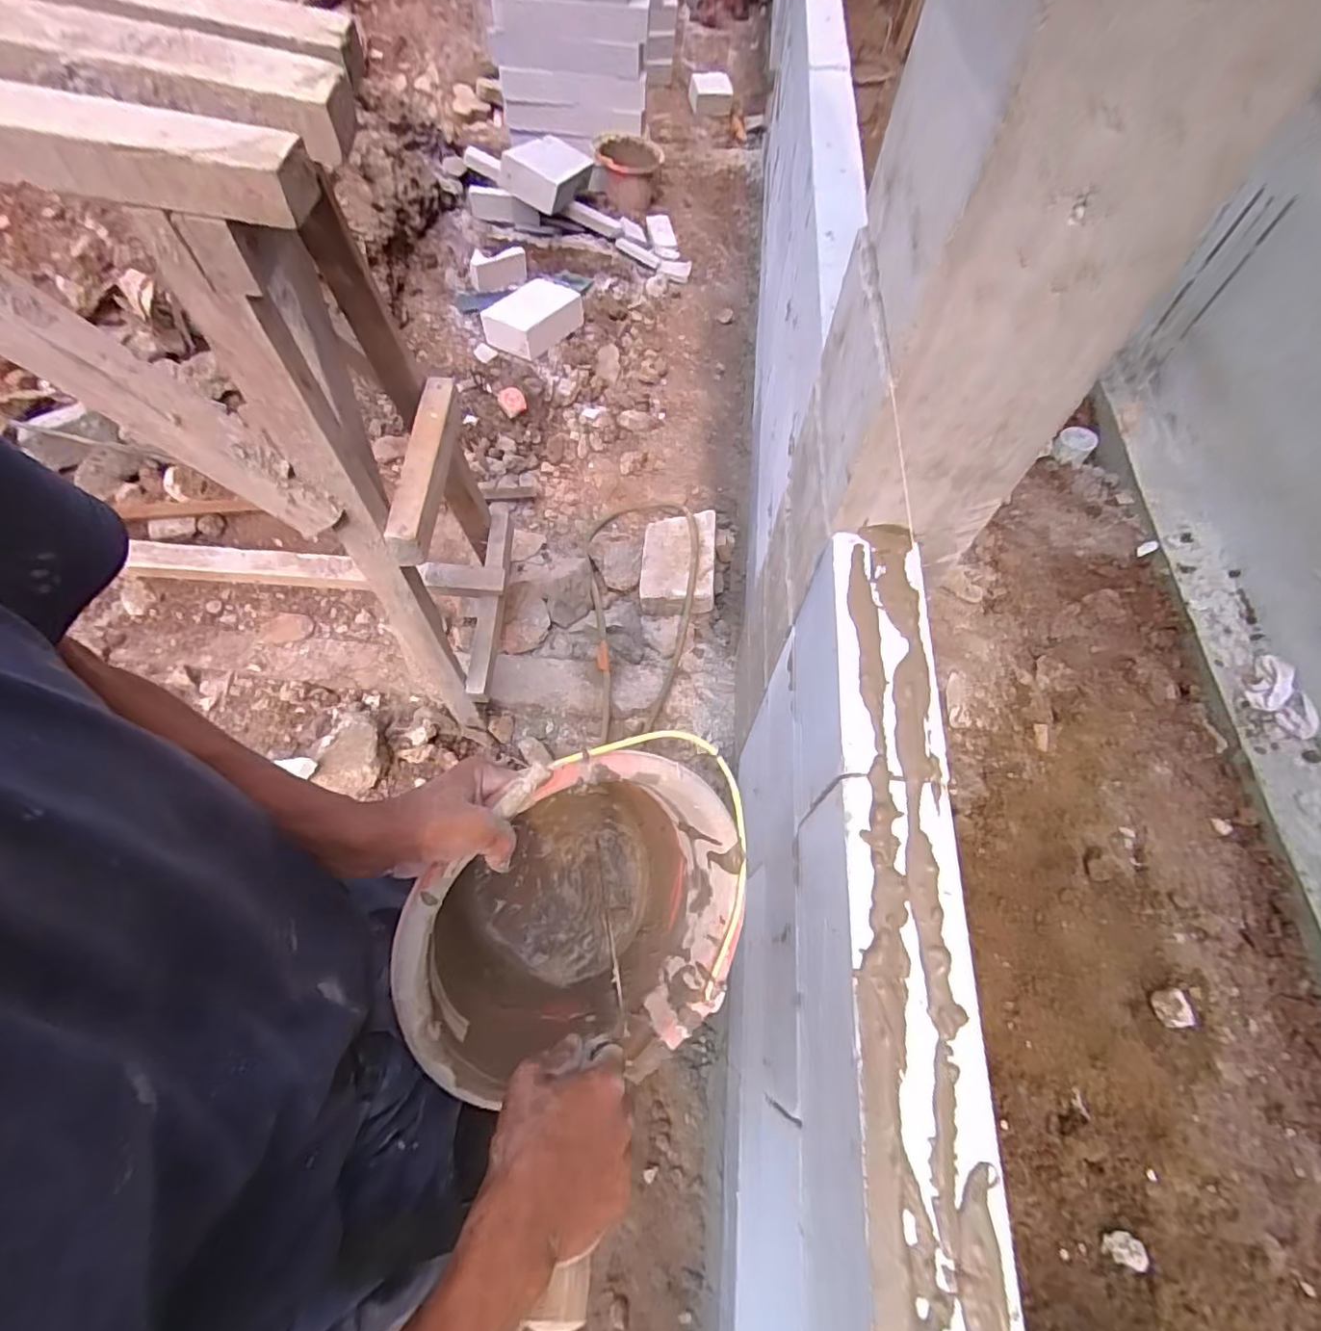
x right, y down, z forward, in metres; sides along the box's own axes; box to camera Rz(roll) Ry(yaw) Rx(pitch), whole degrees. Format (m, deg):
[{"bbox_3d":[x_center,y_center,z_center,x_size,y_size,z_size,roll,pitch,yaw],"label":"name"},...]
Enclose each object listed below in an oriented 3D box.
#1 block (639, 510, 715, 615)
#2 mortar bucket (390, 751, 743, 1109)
[{"bbox_3d":[0.048,-0.284,1.626,0.195,0.144,0.305,2,61,0],"label":"block"},{"bbox_3d":[-0.098,0.201,0.556,0.286,0.234,0.286,-13,103,-24],"label":"mortar bucket"}]

